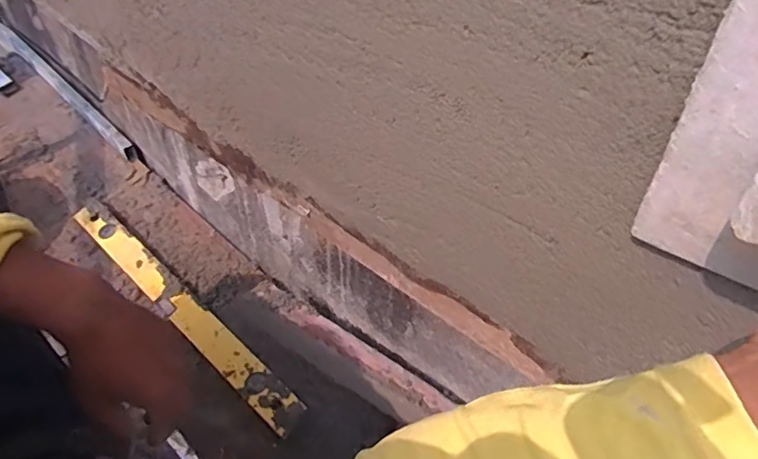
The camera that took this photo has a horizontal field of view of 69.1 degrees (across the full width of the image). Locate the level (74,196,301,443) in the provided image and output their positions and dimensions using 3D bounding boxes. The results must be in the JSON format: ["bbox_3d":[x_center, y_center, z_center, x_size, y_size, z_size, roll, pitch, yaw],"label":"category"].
[{"bbox_3d":[-0.327,0.114,0.884,0.575,0.030,0.054,36,56,26],"label":"level"}]

